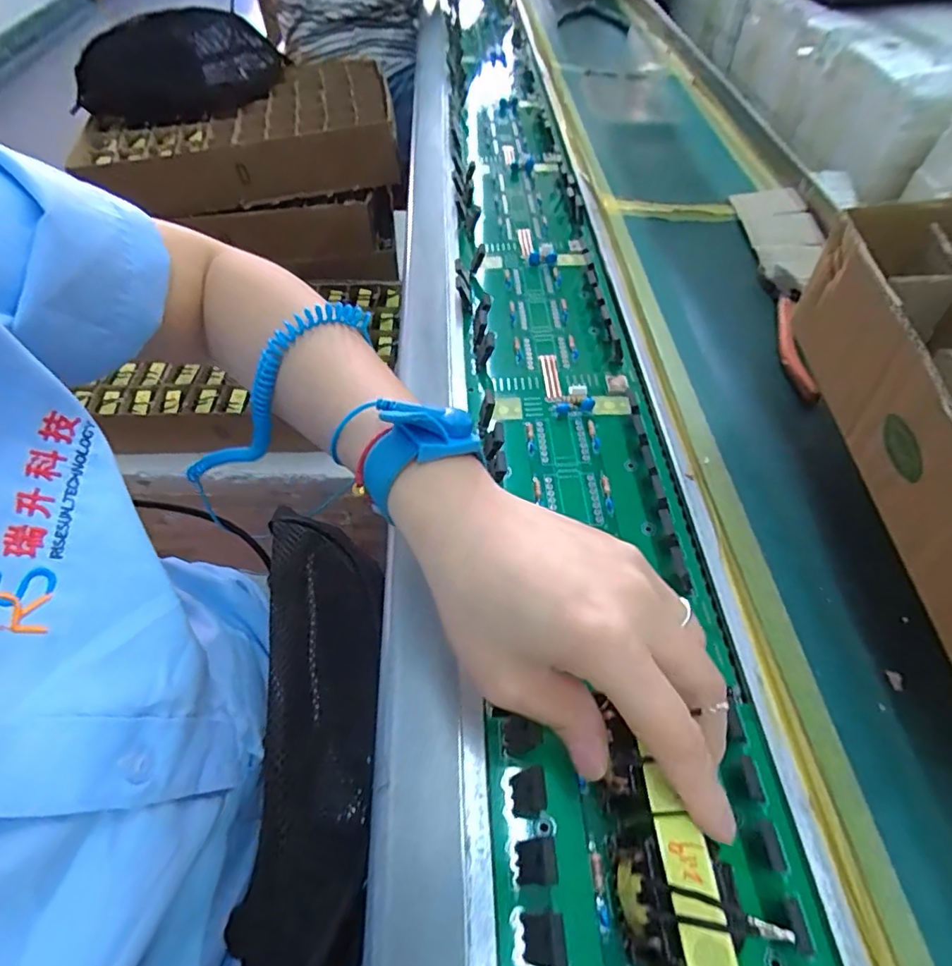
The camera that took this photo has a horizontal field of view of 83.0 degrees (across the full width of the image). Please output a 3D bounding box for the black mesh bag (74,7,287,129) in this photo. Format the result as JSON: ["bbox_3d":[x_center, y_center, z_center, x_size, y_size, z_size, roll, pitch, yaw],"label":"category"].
[{"bbox_3d":[-0.376,-0.548,0.702,0.256,0.091,0.123,-33,59,-21],"label":"black mesh bag"}]

